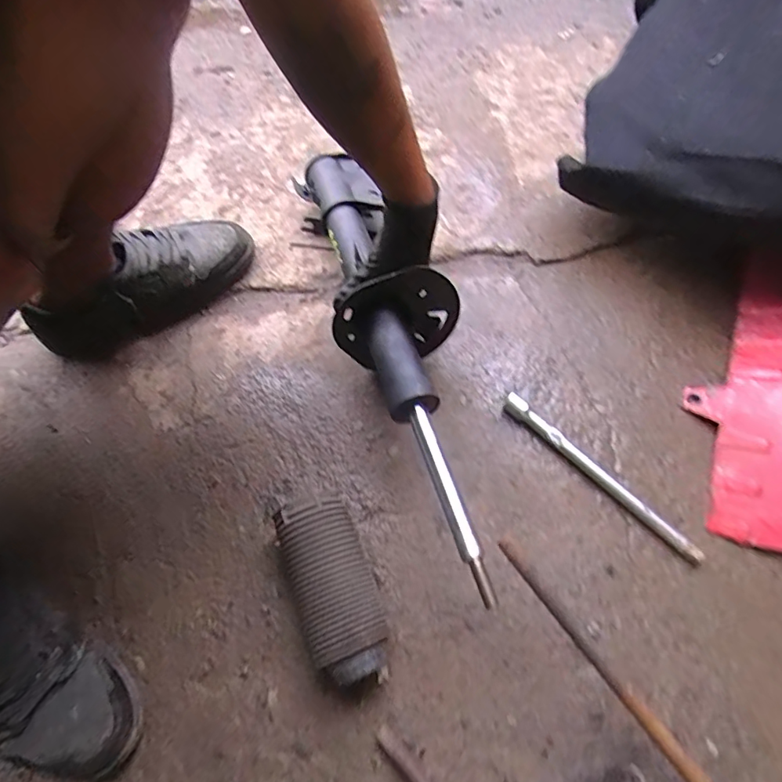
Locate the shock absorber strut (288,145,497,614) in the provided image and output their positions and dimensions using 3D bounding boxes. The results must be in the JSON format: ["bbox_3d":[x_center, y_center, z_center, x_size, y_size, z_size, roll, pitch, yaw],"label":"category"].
[{"bbox_3d":[0.017,-0.070,0.553,0.139,0.142,0.544,-19,67,-9],"label":"shock absorber strut"}]

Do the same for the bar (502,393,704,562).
[{"bbox_3d":[0.225,0.090,0.545,0.249,0.020,0.015,42,72,16],"label":"bar"}]

